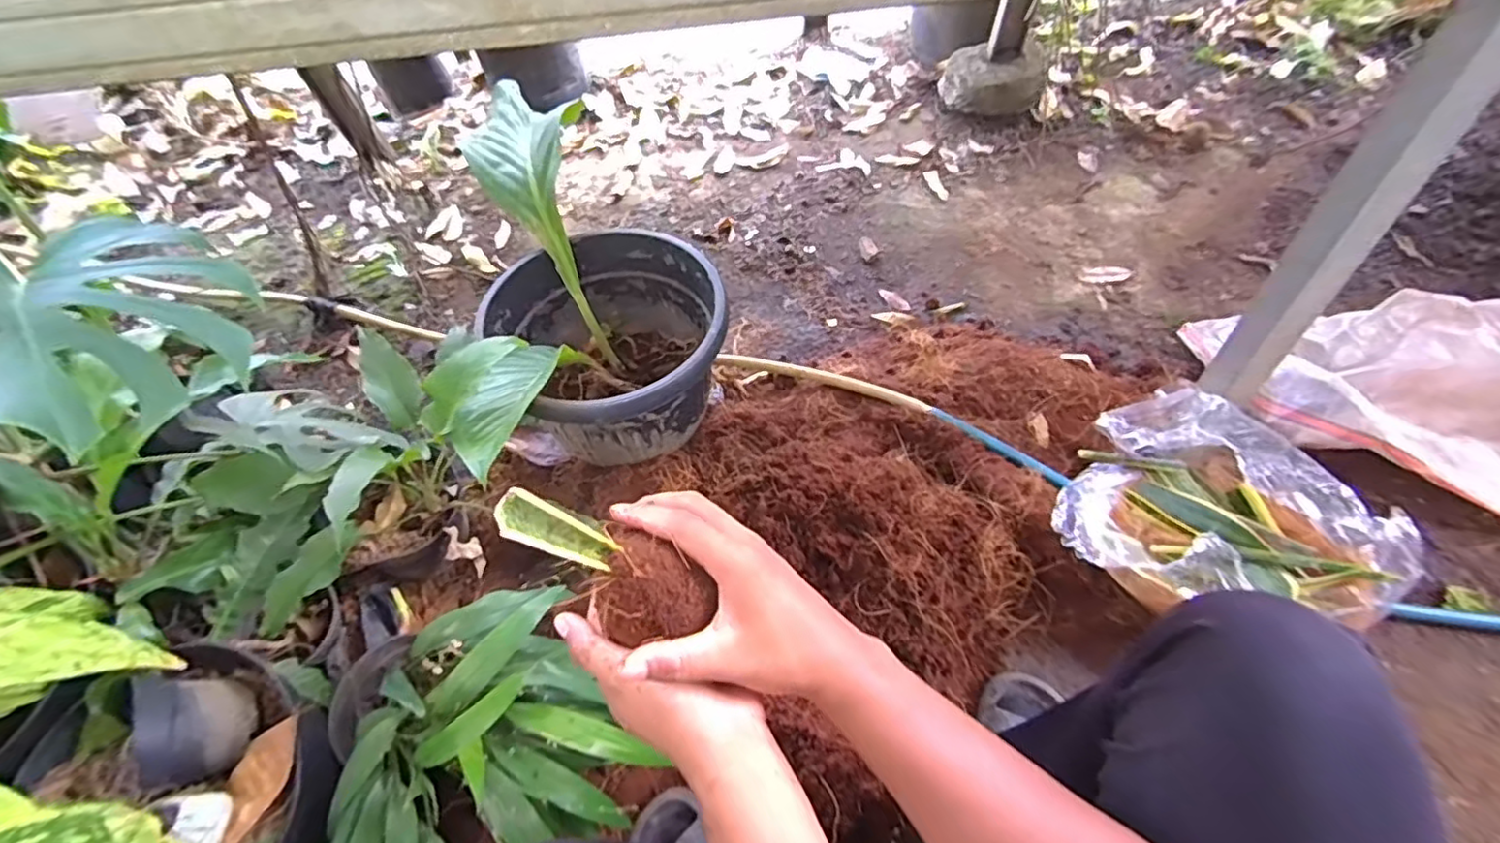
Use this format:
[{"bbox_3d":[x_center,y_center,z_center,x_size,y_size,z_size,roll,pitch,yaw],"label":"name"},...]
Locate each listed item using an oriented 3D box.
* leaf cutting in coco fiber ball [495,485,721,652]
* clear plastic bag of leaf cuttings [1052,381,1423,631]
[{"bbox_3d":[-0.083,0.075,0.356,0.053,0.132,0.052,-13,43,44],"label":"leaf cutting in coco fiber ball"},{"bbox_3d":[0.549,0.096,0.778,0.325,0.185,0.265,8,56,10],"label":"clear plastic bag of leaf cuttings"}]

